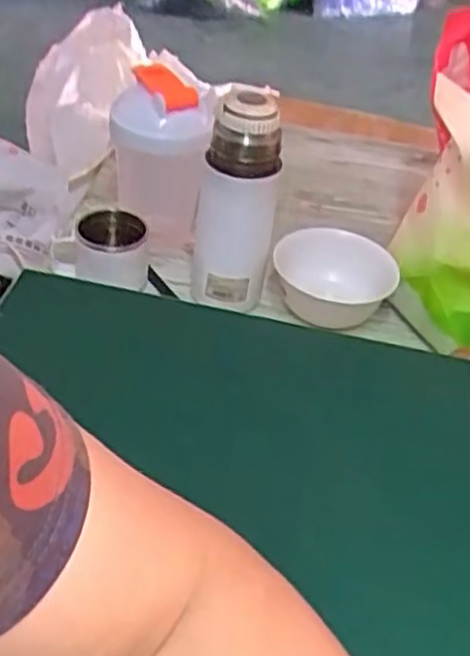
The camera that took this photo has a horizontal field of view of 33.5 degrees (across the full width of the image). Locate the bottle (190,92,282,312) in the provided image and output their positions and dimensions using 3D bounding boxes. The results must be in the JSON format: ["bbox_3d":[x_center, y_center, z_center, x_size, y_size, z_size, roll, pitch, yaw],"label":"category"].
[{"bbox_3d":[-0.001,-0.108,0.684,0.068,0.194,0.077,3,40,-4],"label":"bottle"}]

